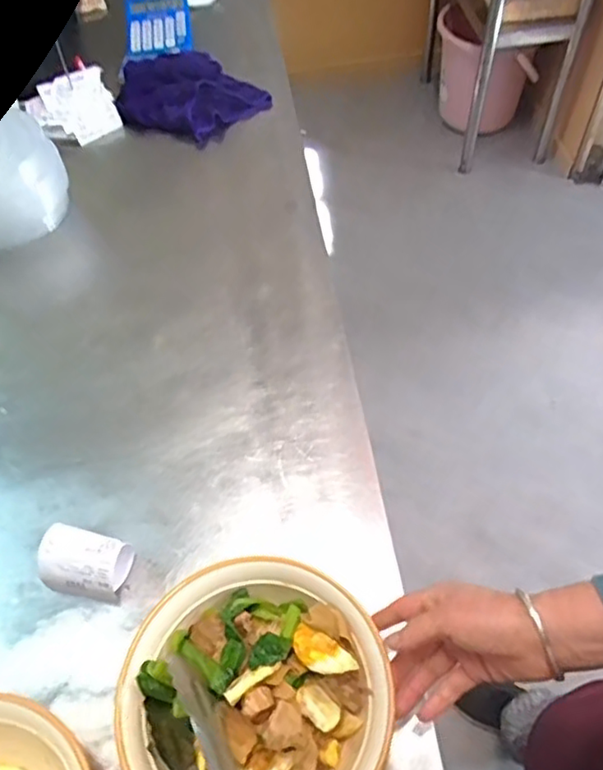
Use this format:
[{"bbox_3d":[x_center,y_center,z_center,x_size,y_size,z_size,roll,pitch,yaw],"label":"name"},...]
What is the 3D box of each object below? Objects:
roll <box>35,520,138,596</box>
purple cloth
[{"bbox_3d":[-0.211,0.176,0.618,0.085,0.050,0.053,10,57,10],"label":"roll"},{"bbox_3d":[-0.199,-0.499,1.058,0.252,0.058,0.176,28,62,21],"label":"purple cloth"}]

